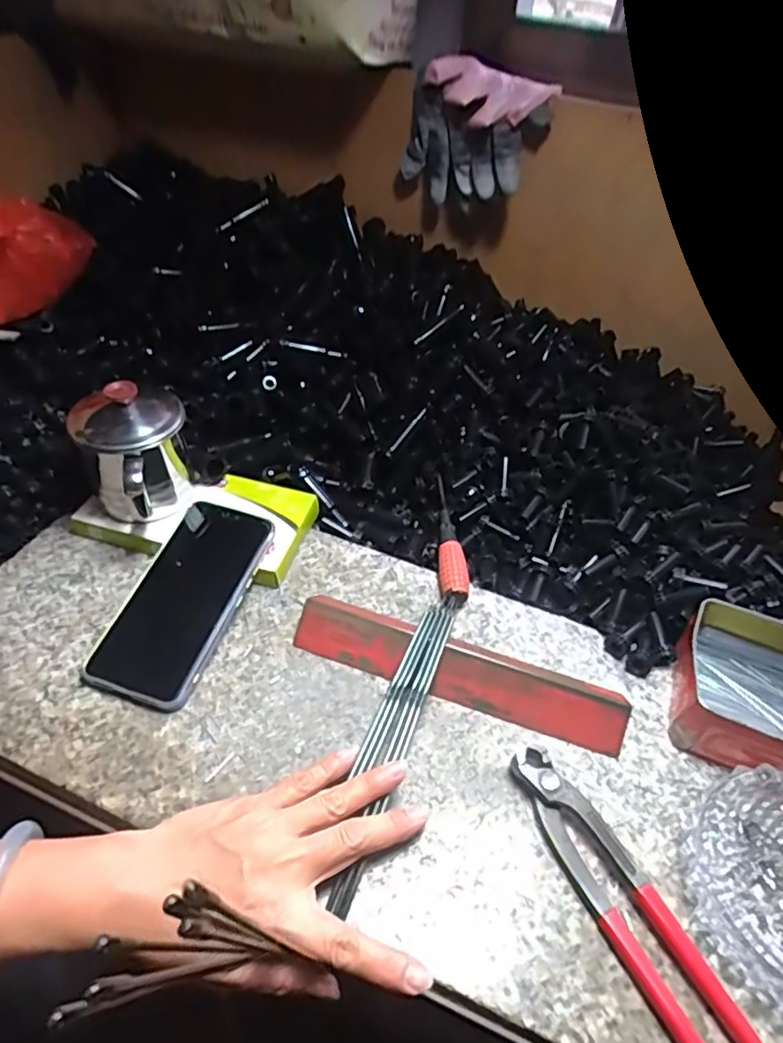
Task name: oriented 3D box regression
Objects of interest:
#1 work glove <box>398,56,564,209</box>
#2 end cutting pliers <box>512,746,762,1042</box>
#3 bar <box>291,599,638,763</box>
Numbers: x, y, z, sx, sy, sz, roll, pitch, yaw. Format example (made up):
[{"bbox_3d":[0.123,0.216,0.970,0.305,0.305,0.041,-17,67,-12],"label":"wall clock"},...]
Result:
[{"bbox_3d":[0.074,-0.351,0.571,0.126,0.100,0.045,17,46,10],"label":"work glove"},{"bbox_3d":[0.131,0.211,0.335,0.037,0.014,0.193,-17,50,-23],"label":"end cutting pliers"},{"bbox_3d":[0.044,0.103,0.428,0.227,0.026,0.032,17,46,11],"label":"bar"}]

